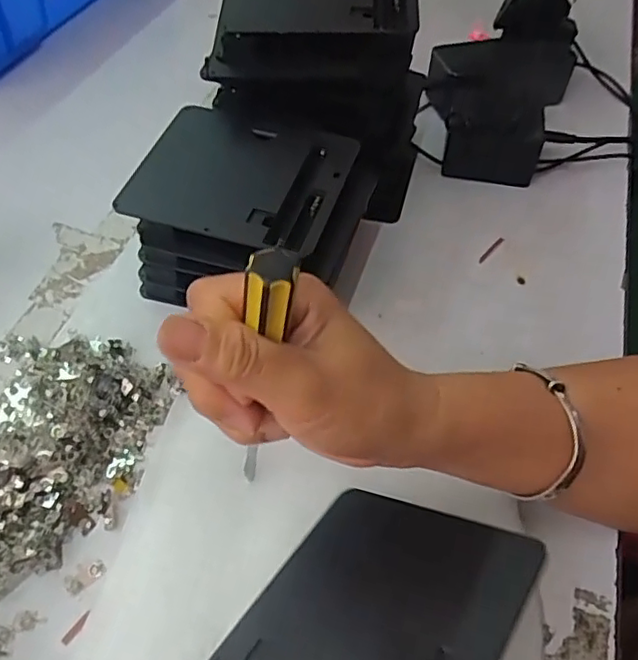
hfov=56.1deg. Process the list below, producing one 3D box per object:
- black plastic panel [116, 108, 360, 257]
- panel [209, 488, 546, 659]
[{"bbox_3d":[-0.050,-0.102,0.394,0.129,0.012,0.110,17,56,9],"label":"black plastic panel"},{"bbox_3d":[0.017,0.124,0.245,0.107,0.005,0.132,4,37,42],"label":"panel"}]

